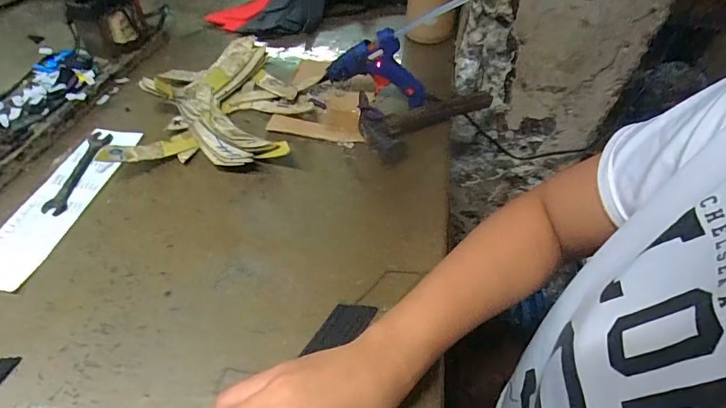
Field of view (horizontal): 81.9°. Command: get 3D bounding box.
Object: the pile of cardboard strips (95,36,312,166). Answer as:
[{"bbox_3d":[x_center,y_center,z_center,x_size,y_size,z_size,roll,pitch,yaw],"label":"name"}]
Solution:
[{"bbox_3d":[-0.168,-0.136,0.527,0.201,0.036,0.268,0,48,-2],"label":"pile of cardboard strips"}]

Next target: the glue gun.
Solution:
[{"bbox_3d":[0.019,-0.172,0.528,0.125,0.093,0.022,4,48,1],"label":"glue gun"}]

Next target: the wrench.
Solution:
[{"bbox_3d":[-0.306,-0.040,0.456,0.030,0.006,0.128,-2,48,-4],"label":"wrench"}]

